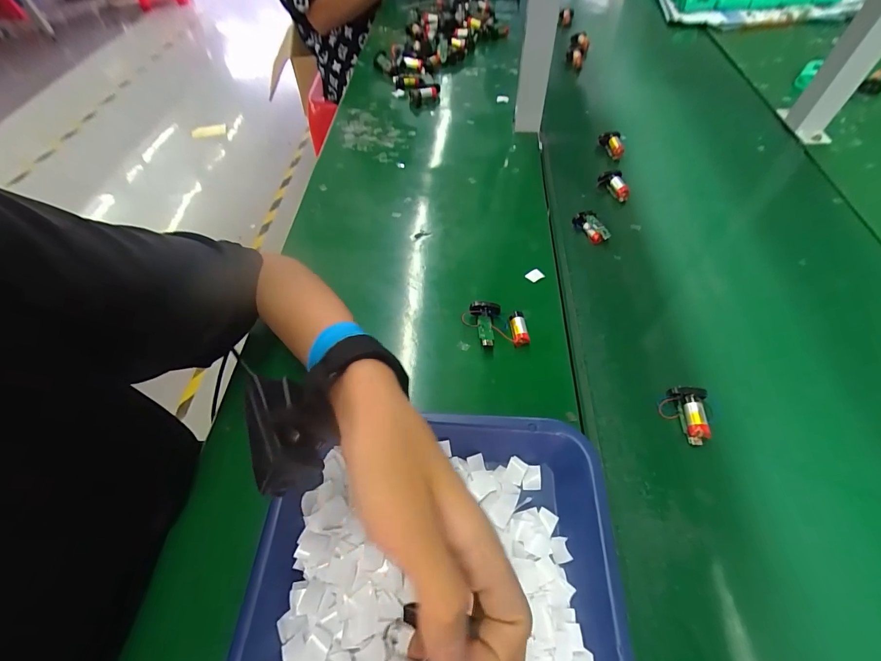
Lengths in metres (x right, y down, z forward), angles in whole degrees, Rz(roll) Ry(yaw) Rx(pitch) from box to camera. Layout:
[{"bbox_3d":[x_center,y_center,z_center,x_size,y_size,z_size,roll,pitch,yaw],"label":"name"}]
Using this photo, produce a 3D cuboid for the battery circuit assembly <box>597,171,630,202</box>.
[{"bbox_3d":[0.246,-0.205,0.551,0.035,0.021,0.046,-5,55,1],"label":"battery circuit assembly"}]

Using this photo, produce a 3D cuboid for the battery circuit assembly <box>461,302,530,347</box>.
[{"bbox_3d":[0.058,-0.005,0.409,0.063,0.021,0.048,-8,55,-1],"label":"battery circuit assembly"}]

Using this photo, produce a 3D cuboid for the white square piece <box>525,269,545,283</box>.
[{"bbox_3d":[0.112,-0.066,0.461,0.020,0.004,0.013,-31,61,-18],"label":"white square piece"}]

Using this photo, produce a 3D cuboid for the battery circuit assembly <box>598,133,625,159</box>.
[{"bbox_3d":[0.268,-0.282,0.599,0.031,0.022,0.047,-7,55,0],"label":"battery circuit assembly"}]

